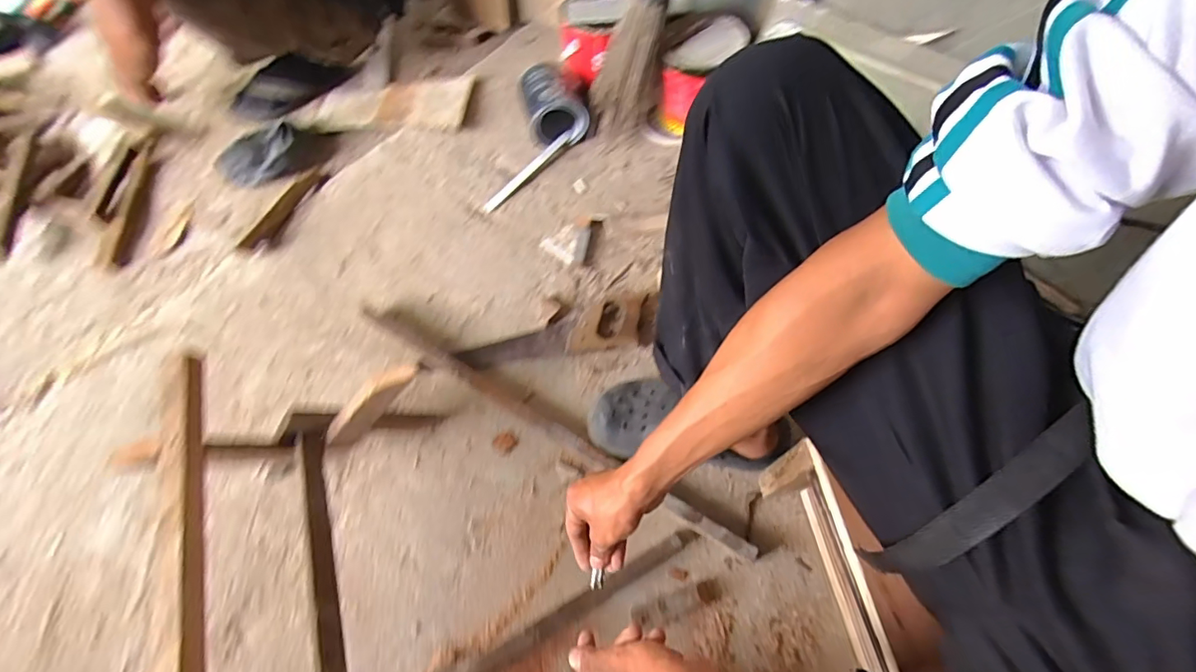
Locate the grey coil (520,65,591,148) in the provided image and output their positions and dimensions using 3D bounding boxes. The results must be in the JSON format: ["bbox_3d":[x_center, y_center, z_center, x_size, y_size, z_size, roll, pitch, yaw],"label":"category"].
[{"bbox_3d":[-0.087,-0.467,1.018,0.117,0.093,0.126,-12,63,-5],"label":"grey coil"}]

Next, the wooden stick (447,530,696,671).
[{"bbox_3d":[-0.074,0.371,0.633,0.448,0.018,0.030,-27,65,-12],"label":"wooden stick"}]

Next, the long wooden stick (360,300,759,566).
[{"bbox_3d":[-0.085,0.122,0.754,0.683,0.036,0.037,29,67,15],"label":"long wooden stick"}]

